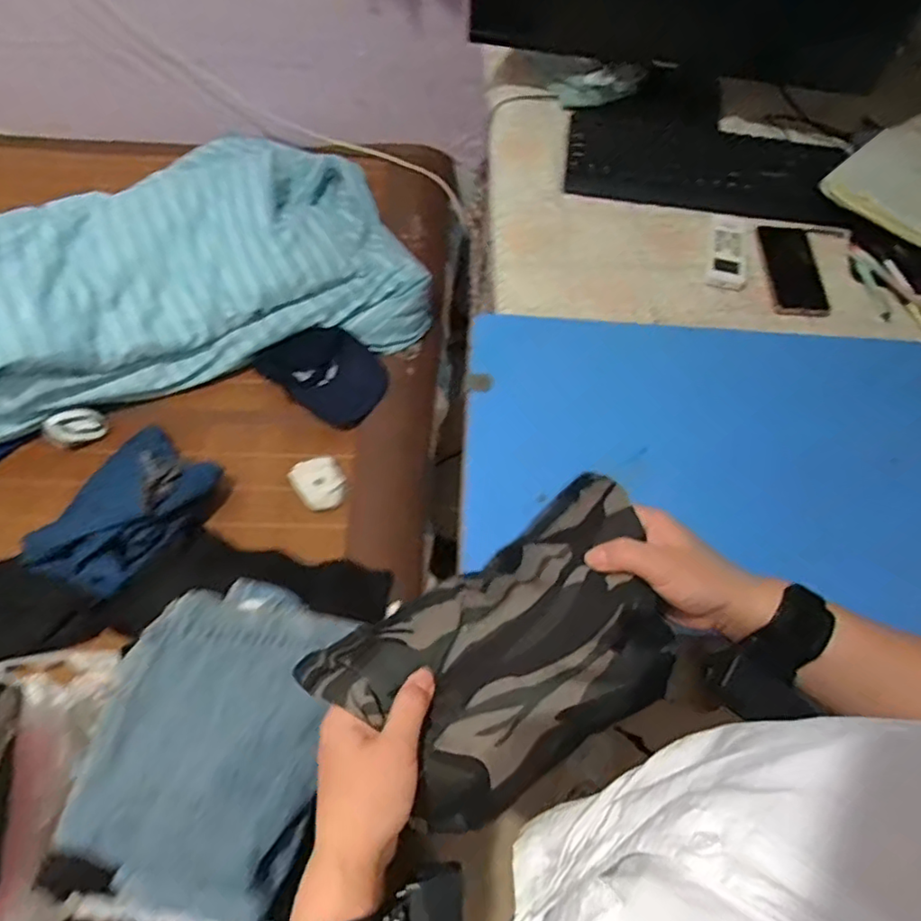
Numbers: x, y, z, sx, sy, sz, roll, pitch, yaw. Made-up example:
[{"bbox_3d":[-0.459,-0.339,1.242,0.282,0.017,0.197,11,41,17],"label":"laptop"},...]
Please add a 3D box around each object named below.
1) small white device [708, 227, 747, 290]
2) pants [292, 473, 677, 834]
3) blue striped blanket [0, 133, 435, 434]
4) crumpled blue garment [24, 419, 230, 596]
[{"bbox_3d":[0.386,-0.295,0.903,0.047,0.017,0.119,14,60,4],"label":"small white device"},{"bbox_3d":[0.039,0.122,0.407,0.232,0.051,0.138,-28,66,-18],"label":"pants"},{"bbox_3d":[-0.815,-0.257,1.046,1.495,0.254,0.560,-21,64,-15],"label":"blue striped blanket"},{"bbox_3d":[-0.516,0.066,0.971,0.218,0.115,0.268,23,61,9],"label":"crumpled blue garment"}]

